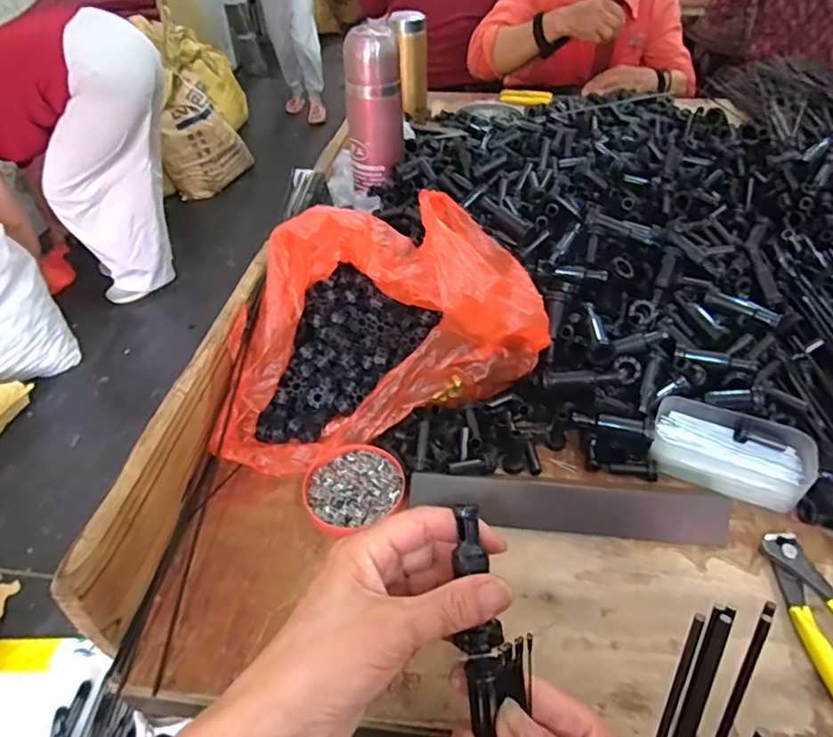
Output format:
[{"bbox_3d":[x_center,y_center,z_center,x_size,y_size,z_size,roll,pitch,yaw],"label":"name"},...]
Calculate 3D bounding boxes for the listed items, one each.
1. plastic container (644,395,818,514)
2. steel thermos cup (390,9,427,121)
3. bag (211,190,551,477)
[{"bbox_3d":[0.262,0.070,0.472,0.118,0.033,0.069,18,46,20],"label":"plastic container"},{"bbox_3d":[-0.010,-0.525,0.984,0.057,0.160,0.059,-1,42,1],"label":"steel thermos cup"},{"bbox_3d":[-0.045,-0.042,0.496,0.277,0.155,0.167,-15,44,-15],"label":"bag"}]

